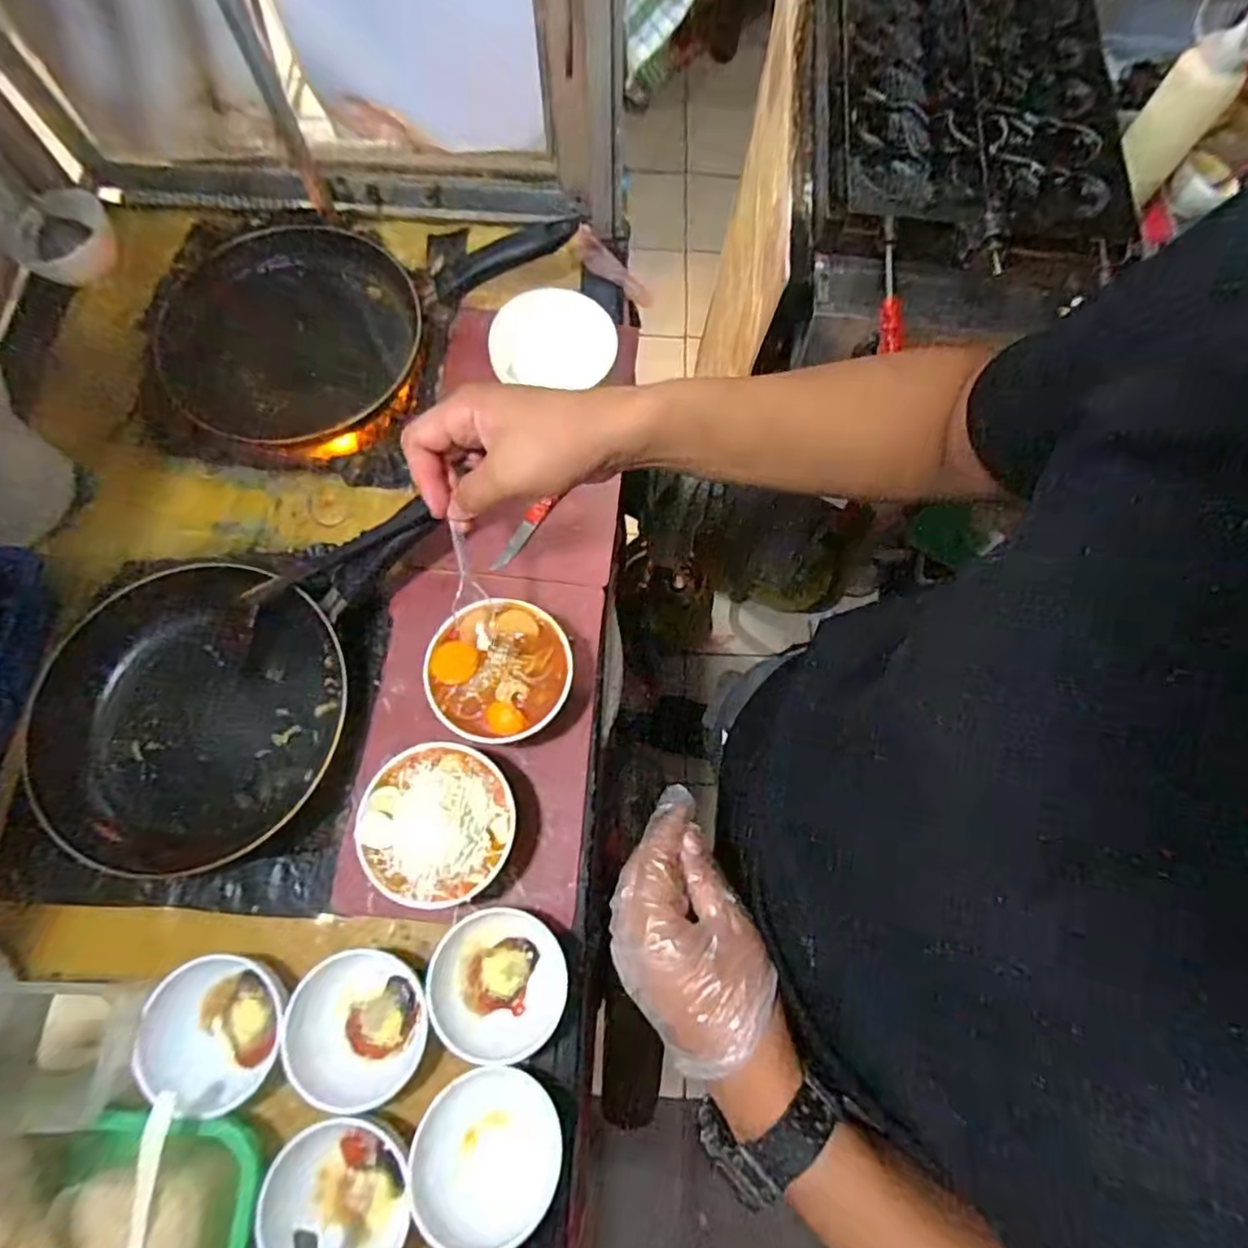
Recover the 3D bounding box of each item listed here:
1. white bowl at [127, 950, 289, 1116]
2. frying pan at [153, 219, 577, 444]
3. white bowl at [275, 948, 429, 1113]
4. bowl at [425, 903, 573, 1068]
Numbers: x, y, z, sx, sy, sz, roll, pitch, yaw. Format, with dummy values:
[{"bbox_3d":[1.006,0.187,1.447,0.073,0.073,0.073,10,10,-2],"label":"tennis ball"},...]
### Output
[{"bbox_3d":[-0.280,0.280,0.444,0.100,0.053,0.088,-28,76,-10],"label":"white bowl"},{"bbox_3d":[-0.247,-0.310,0.617,0.392,0.102,0.186,-11,72,-5],"label":"frying pan"},{"bbox_3d":[-0.184,0.277,0.449,0.084,0.046,0.087,1,73,-2],"label":"white bowl"},{"bbox_3d":[-0.087,0.253,0.456,0.091,0.045,0.092,1,73,-2],"label":"bowl"}]

